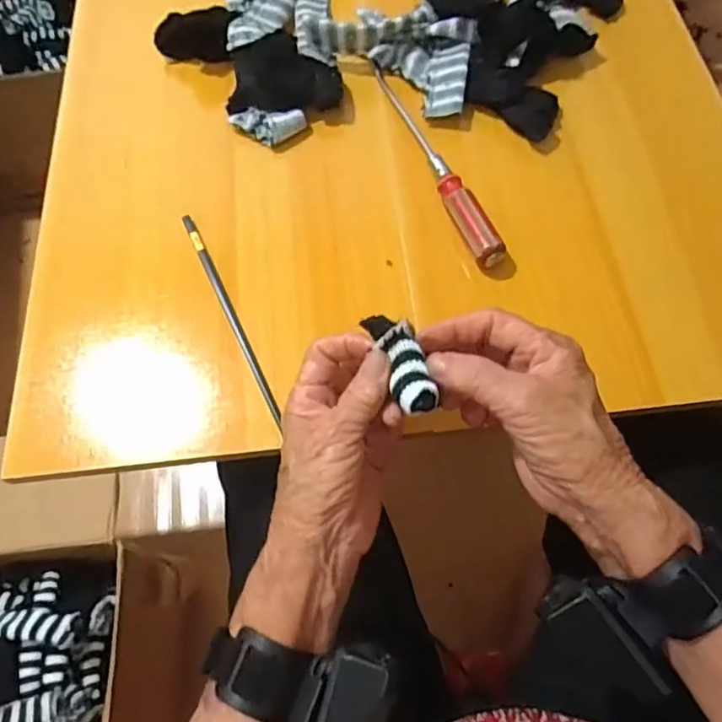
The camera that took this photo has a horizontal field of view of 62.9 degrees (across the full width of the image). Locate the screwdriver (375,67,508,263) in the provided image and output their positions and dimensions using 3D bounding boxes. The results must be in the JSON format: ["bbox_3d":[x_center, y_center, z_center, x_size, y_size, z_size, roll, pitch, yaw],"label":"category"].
[{"bbox_3d":[0.058,-0.172,0.488,0.021,0.025,0.231,-19,65,-7],"label":"screwdriver"}]

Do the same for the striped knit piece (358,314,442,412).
[{"bbox_3d":[0.024,-0.001,0.335,0.025,0.014,0.065,-18,61,-6],"label":"striped knit piece"}]

